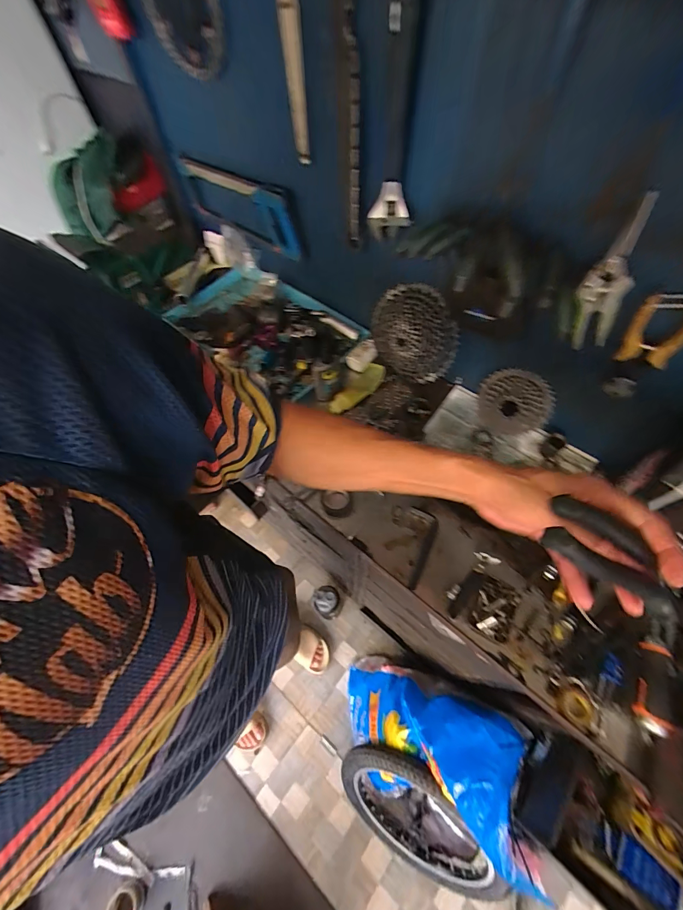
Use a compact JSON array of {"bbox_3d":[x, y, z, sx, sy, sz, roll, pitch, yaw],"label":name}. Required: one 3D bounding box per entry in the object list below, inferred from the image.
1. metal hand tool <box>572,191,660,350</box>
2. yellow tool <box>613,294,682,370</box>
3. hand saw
[{"bbox_3d":[0.336,-0.212,0.434,0.057,0.185,0.028,35,65,24],"label":"metal hand tool"},{"bbox_3d":[0.397,-0.154,0.437,0.068,0.098,0.017,25,64,15],"label":"yellow tool"},{"bbox_3d":[-0.245,-0.577,0.817,0.376,0.148,0.036,34,66,19],"label":"hand saw"}]

